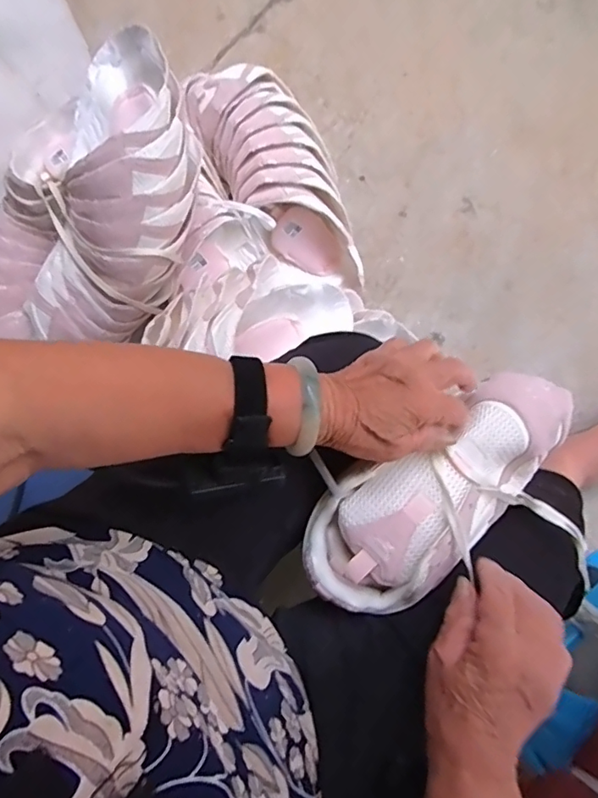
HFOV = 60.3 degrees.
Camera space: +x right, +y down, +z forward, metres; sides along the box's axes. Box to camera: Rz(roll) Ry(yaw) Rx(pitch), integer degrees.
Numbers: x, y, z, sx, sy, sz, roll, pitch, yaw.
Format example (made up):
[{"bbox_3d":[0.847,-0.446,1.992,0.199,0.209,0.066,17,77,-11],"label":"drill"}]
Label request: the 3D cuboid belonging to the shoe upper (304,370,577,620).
[{"bbox_3d":[0.118,0.065,0.407,0.255,0.053,0.102,-37,82,-6],"label":"shoe upper"}]

